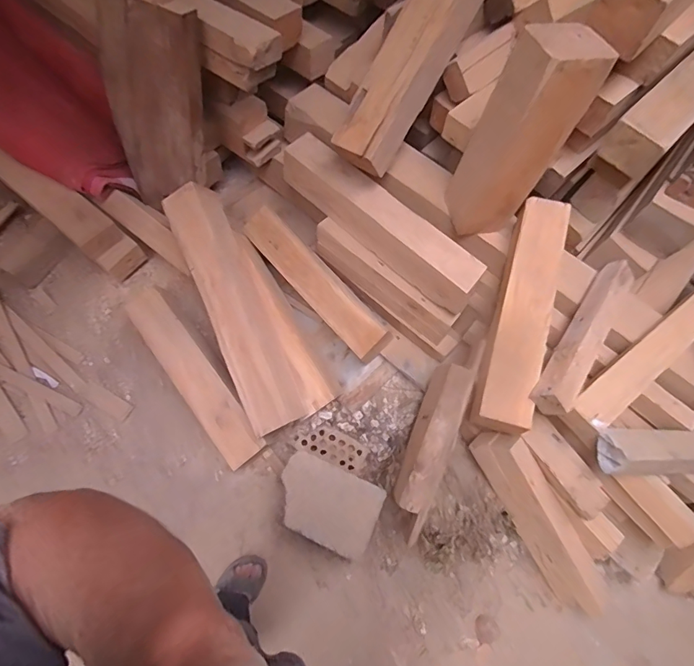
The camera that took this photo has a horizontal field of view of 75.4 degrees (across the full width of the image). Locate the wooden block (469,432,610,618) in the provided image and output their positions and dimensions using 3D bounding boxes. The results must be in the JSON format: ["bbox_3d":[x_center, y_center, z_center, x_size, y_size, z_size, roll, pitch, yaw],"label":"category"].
[{"bbox_3d":[0.555,0.545,1.278,0.107,0.161,0.621,-36,101,-19],"label":"wooden block"}]

